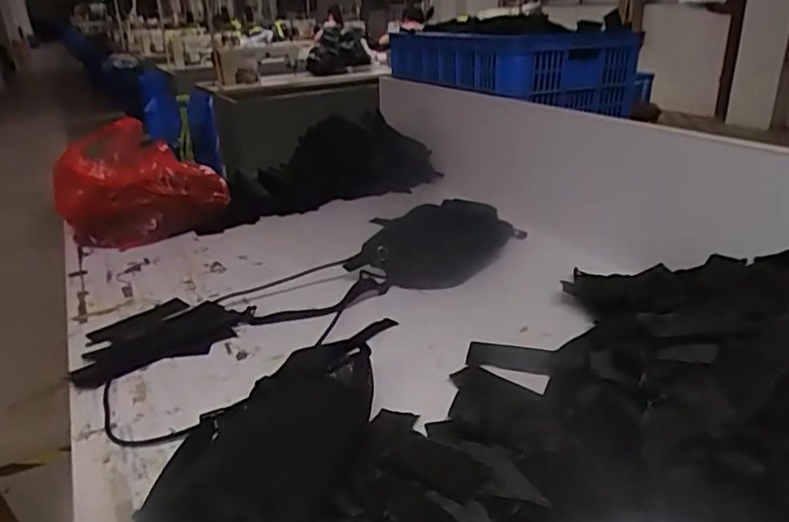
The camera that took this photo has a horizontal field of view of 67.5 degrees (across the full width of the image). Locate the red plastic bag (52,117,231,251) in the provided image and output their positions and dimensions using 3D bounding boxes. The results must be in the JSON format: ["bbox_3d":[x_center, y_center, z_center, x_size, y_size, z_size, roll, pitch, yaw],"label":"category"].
[{"bbox_3d":[-0.544,-0.166,1.285,0.331,0.212,0.220,-18,27,-31],"label":"red plastic bag"}]

